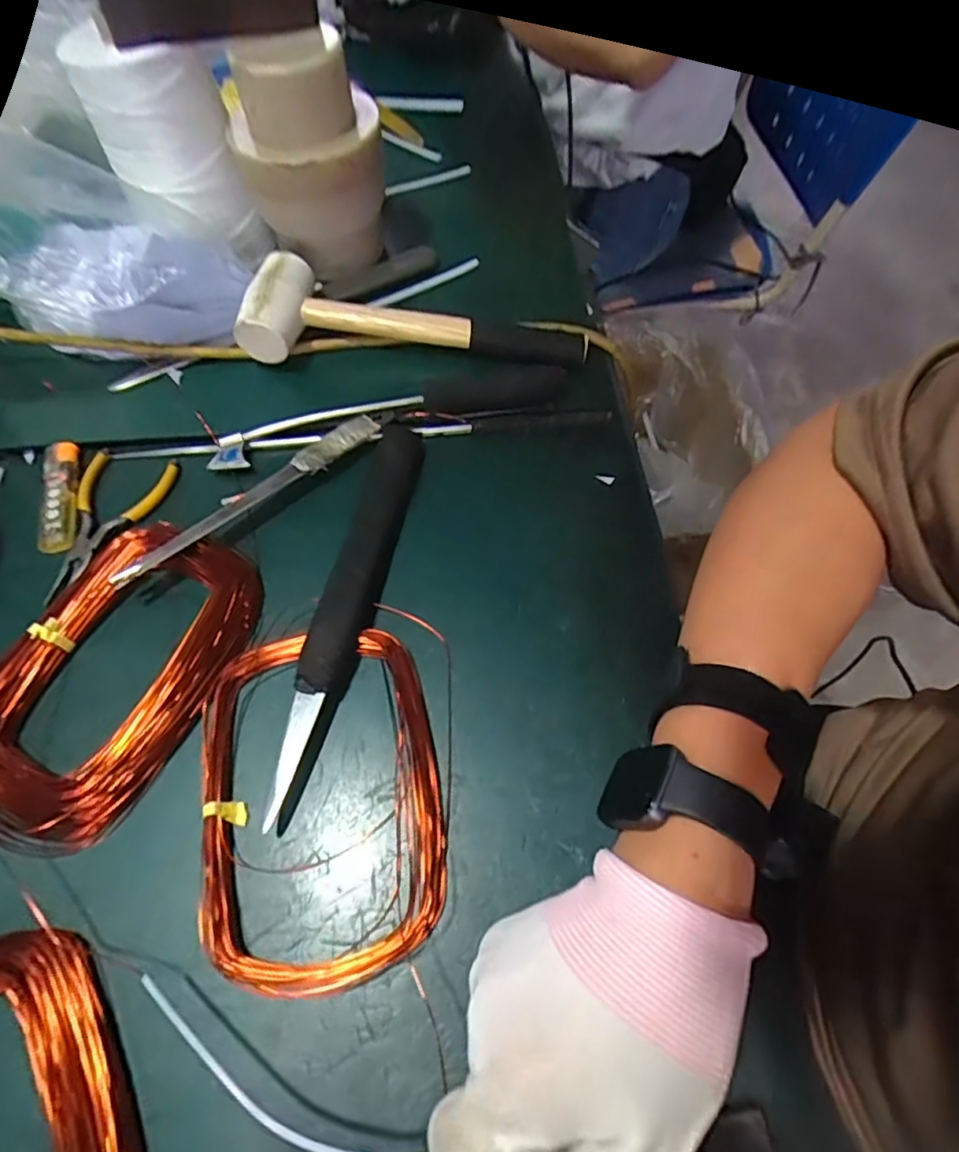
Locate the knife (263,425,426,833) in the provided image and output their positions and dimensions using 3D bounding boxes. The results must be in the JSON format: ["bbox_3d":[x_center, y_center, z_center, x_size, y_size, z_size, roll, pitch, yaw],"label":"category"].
[{"bbox_3d":[-0.077,0.010,0.376,0.029,0.017,0.259,10,63,7],"label":"knife"}]

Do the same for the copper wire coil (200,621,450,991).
[{"bbox_3d":[-0.085,0.113,0.327,0.122,0.016,0.178,-12,62,-5],"label":"copper wire coil"}]

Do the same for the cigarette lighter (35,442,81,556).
[{"bbox_3d":[-0.291,-0.056,0.422,0.023,0.011,0.085,-14,62,-6],"label":"cigarette lighter"}]

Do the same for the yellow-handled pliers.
[{"bbox_3d":[-0.261,-0.037,0.416,0.062,0.008,0.116,16,63,10],"label":"yellow-handled pliers"}]

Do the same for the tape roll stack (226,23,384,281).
[{"bbox_3d":[-0.127,-0.315,0.477,0.107,0.163,0.086,-19,63,-8],"label":"tape roll stack"}]

